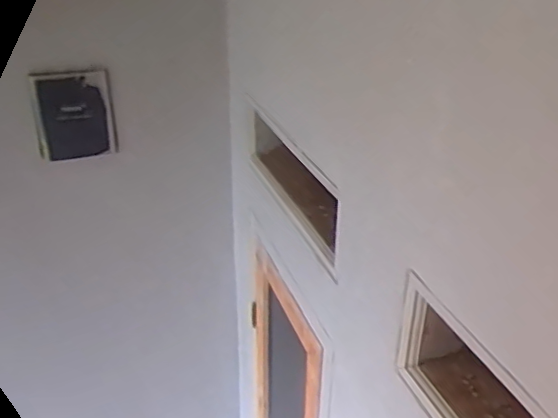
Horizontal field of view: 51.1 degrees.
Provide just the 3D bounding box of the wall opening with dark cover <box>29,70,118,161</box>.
[{"bbox_3d":[-0.431,-0.196,1.223,0.160,0.218,0.031,-1,46,-7],"label":"wall opening with dark cover"}]

